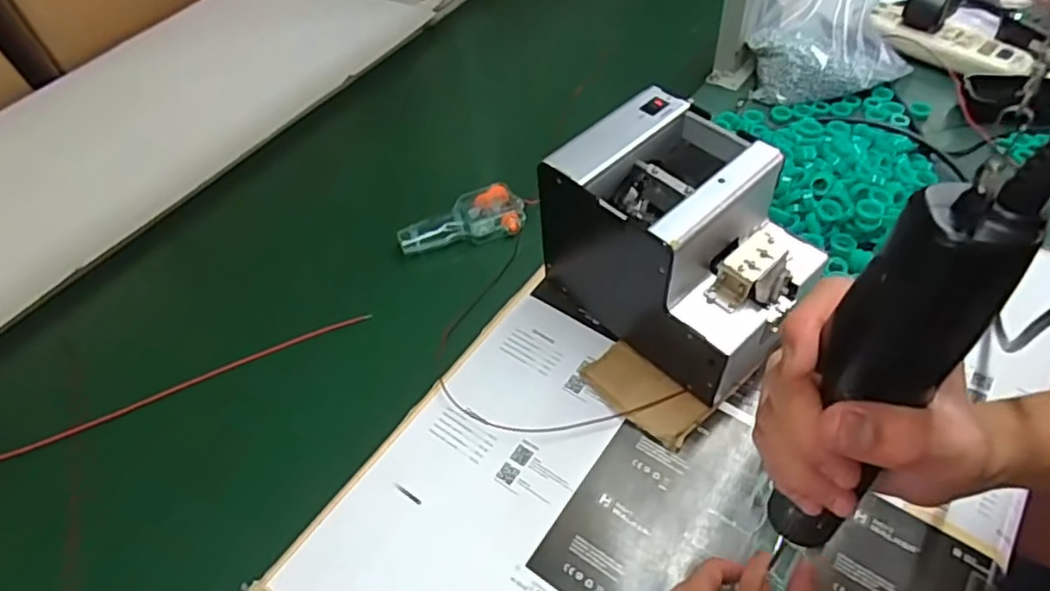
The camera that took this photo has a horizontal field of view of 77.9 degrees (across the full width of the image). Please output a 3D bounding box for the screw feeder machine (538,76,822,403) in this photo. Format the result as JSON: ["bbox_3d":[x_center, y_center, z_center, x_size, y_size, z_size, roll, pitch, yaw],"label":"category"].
[{"bbox_3d":[0.116,-0.036,0.507,0.125,0.152,0.186,-37,58,-22],"label":"screw feeder machine"}]

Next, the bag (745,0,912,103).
[{"bbox_3d":[0.344,-0.305,0.724,0.187,0.112,0.141,-11,52,-3],"label":"bag"}]

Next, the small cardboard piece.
[{"bbox_3d":[0.093,0.077,0.515,0.049,0.007,0.093,-38,58,-22],"label":"small cardboard piece"}]

